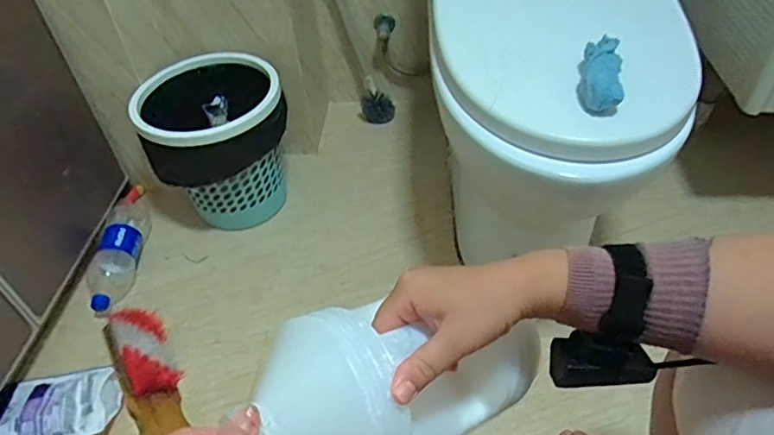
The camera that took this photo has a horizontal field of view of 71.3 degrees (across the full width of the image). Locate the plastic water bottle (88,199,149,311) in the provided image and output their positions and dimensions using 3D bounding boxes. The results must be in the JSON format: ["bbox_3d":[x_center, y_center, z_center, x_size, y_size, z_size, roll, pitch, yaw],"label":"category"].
[{"bbox_3d":[-0.525,0.066,1.047,0.078,0.065,0.265,-8,47,-3],"label":"plastic water bottle"}]

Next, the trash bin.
[{"bbox_3d":[-0.327,-0.148,1.082,0.262,0.296,0.216,-17,46,-13],"label":"trash bin"}]

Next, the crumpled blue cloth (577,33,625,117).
[{"bbox_3d":[0.256,-0.167,0.646,0.048,0.042,0.103,9,46,13],"label":"crumpled blue cloth"}]

